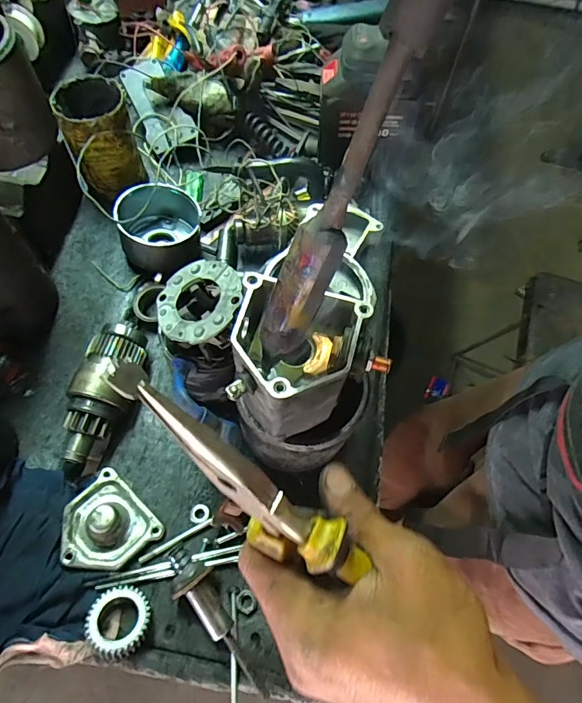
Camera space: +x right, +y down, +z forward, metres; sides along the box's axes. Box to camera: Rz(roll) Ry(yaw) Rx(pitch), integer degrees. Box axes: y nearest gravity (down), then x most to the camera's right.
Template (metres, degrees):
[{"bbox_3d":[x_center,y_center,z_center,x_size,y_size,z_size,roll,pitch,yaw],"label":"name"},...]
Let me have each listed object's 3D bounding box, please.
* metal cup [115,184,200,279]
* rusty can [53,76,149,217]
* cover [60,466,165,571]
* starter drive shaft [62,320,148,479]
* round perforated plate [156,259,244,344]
[{"bbox_3d":[-0.147,-0.144,0.487,0.086,0.060,0.102,-4,65,-6],"label":"metal cup"},{"bbox_3d":[-0.216,-0.246,0.498,0.083,0.122,0.080,1,64,-3],"label":"rusty can"},{"bbox_3d":[-0.164,0.151,0.369,0.075,0.037,0.070,40,68,14],"label":"cover"},{"bbox_3d":[-0.179,0.037,0.412,0.052,0.045,0.146,11,64,2],"label":"starter drive shaft"},{"bbox_3d":[-0.076,-0.042,0.348,0.073,0.004,0.074,-8,62,16],"label":"round perforated plate"}]

